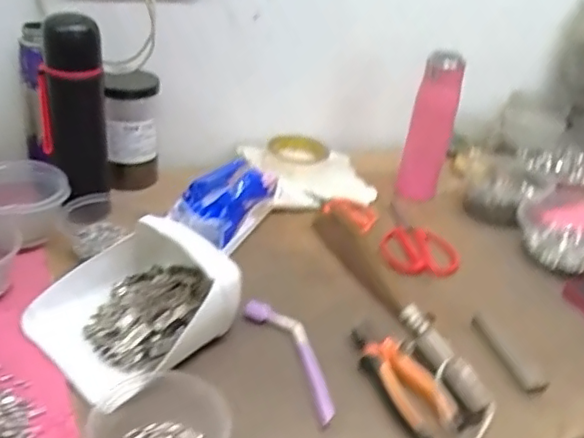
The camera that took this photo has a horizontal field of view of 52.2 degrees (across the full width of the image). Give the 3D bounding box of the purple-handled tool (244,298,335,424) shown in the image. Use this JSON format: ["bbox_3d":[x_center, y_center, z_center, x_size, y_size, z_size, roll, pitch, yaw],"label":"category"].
[{"bbox_3d":[0.007,0.136,0.600,0.044,0.026,0.155,-13,36,-31],"label":"purple-handled tool"}]

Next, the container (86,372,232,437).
[{"bbox_3d":[-0.108,0.174,0.493,0.104,0.042,0.112,11,31,5],"label":"container"}]

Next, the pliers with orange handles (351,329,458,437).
[{"bbox_3d":[0.107,0.159,0.587,0.049,0.027,0.131,-12,36,-30],"label":"pliers with orange handles"}]

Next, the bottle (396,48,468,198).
[{"bbox_3d":[0.204,-0.136,0.881,0.051,0.205,0.049,-20,40,-38],"label":"bottle"}]

